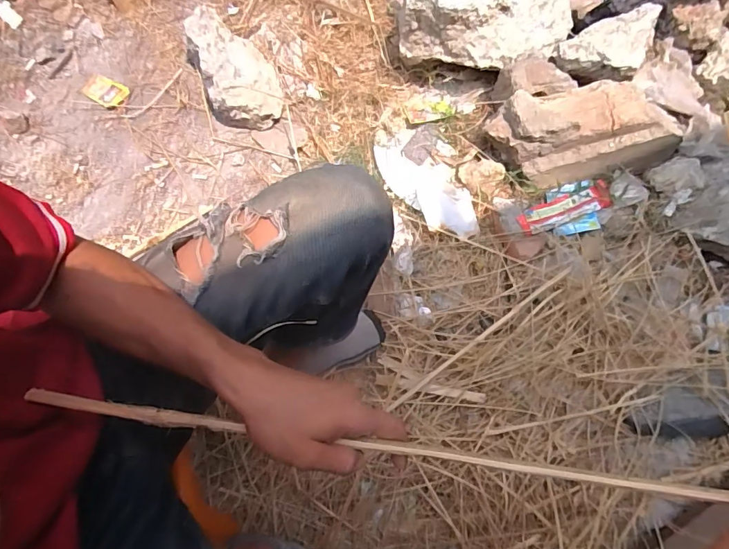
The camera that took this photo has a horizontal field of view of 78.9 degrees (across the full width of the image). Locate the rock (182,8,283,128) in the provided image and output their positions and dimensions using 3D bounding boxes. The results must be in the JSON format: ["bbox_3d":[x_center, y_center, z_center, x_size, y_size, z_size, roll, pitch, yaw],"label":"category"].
[{"bbox_3d":[-0.303,-0.477,1.034,0.163,0.127,0.279,-24,72,-10],"label":"rock"}]

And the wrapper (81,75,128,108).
[{"bbox_3d":[-0.620,-0.437,1.059,0.099,0.014,0.067,22,71,7],"label":"wrapper"}]

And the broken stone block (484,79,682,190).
[{"bbox_3d":[0.442,-0.290,0.911,0.356,0.124,0.162,-9,70,-5],"label":"broken stone block"}]

